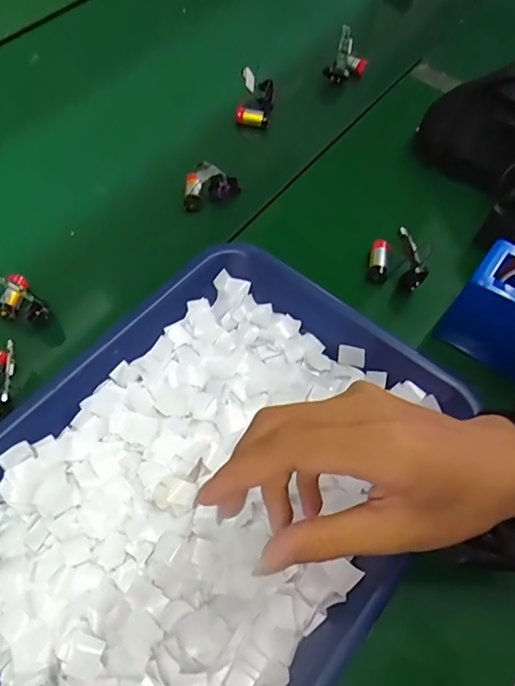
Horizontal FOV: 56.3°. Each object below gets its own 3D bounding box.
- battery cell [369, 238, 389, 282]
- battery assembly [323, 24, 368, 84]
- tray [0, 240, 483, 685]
[{"bbox_3d":[0.107,-0.072,0.422,0.015,0.015,0.037,12,62,3],"label":"battery cell"},{"bbox_3d":[0.101,-0.320,0.540,0.045,0.054,0.022,12,62,3],"label":"battery assembly"},{"bbox_3d":[-0.039,0.089,0.311,0.249,0.037,0.329,37,66,15],"label":"tray"}]

